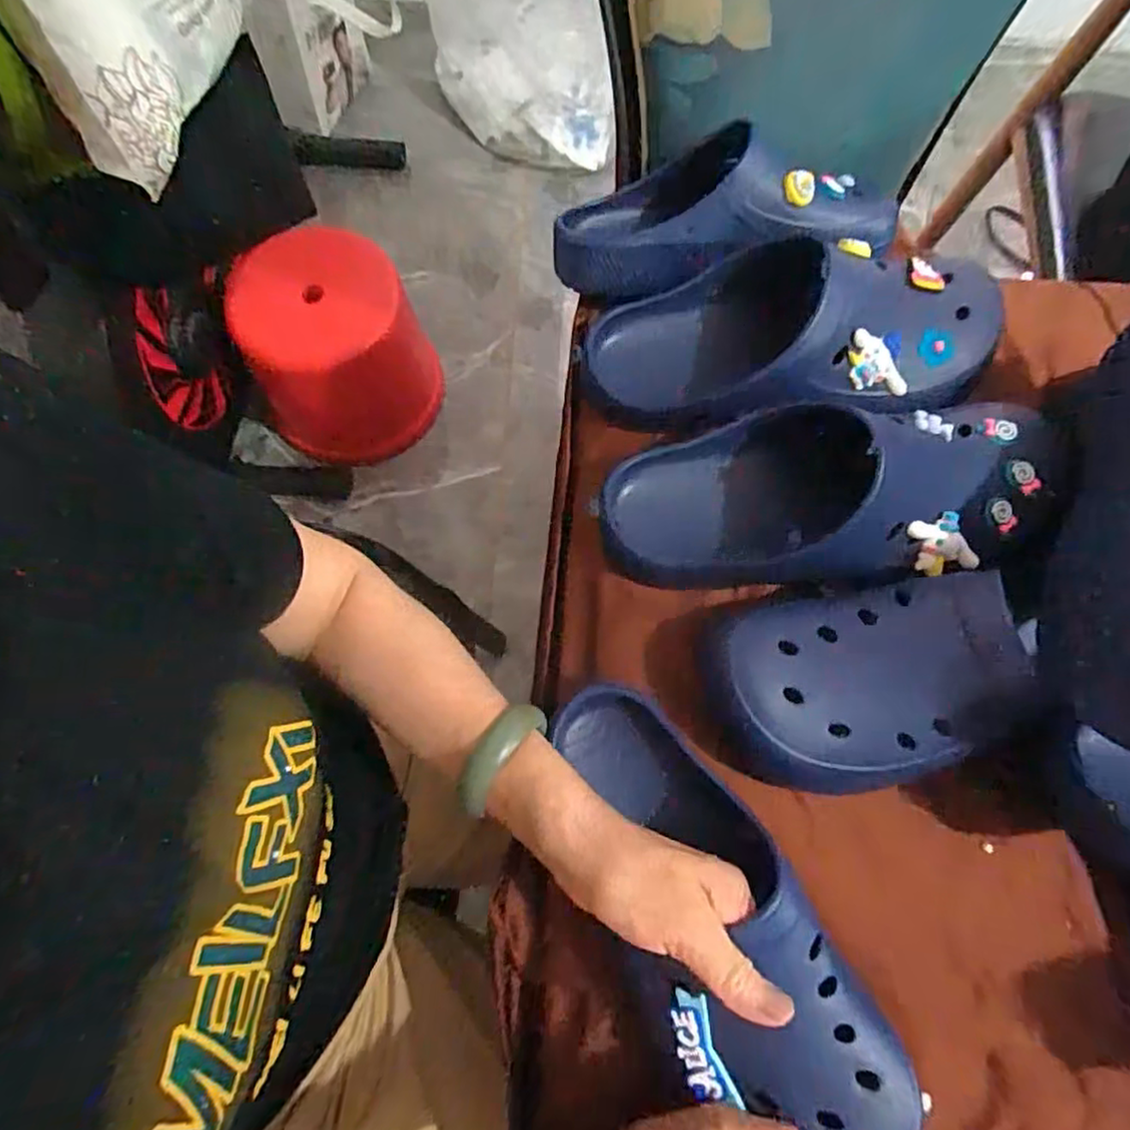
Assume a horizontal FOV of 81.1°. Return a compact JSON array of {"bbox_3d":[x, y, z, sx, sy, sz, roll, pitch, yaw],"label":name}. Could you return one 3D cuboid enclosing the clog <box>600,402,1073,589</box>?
[{"bbox_3d":[0.168,-0.045,0.428,0.285,0.085,0.121,3,72,0],"label":"clog"}]

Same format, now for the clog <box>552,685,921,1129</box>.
[{"bbox_3d":[0.073,0.180,0.348,0.103,0.090,0.248,-26,62,-9],"label":"clog"}]

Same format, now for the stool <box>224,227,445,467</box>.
[{"bbox_3d":[-0.348,-0.332,1.042,0.258,0.267,0.246,-15,73,-6],"label":"stool"}]

